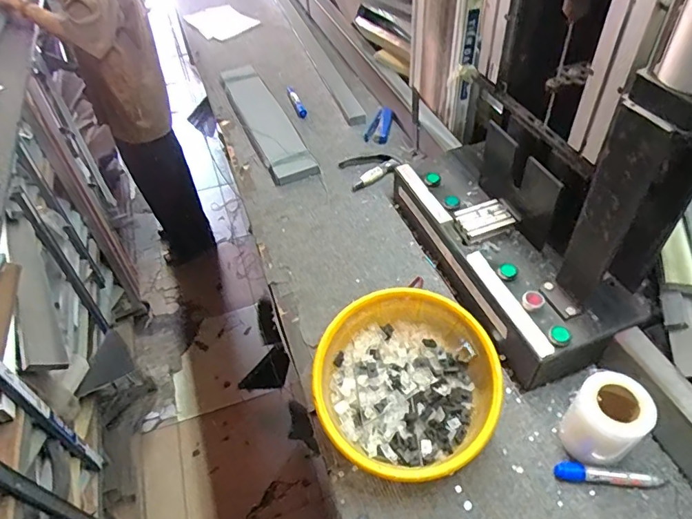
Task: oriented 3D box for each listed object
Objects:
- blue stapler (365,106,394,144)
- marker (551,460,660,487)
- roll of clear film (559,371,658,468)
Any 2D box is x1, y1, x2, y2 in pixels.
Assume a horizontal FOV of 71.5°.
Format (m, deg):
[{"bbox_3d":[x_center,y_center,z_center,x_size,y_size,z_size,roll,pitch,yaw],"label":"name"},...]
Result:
[{"bbox_3d":[0.084,-0.318,1.114,0.053,0.030,0.142,10,50,14],"label":"blue stapler"},{"bbox_3d":[0.319,0.264,0.591,0.115,0.017,0.022,3,48,7],"label":"marker"},{"bbox_3d":[0.312,0.200,0.584,0.074,0.107,0.076,-2,48,3],"label":"roll of clear film"}]

